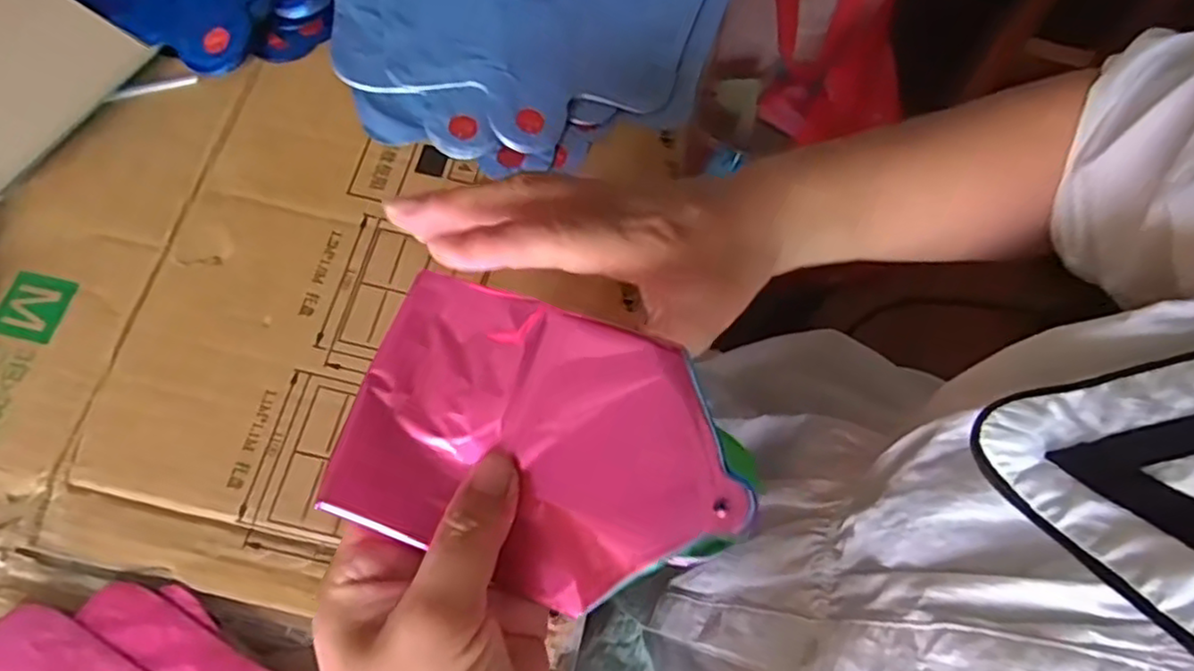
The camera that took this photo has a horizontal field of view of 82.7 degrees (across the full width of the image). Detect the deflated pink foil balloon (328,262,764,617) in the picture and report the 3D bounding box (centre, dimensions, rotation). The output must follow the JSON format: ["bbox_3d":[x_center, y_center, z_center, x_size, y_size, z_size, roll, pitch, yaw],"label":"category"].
[{"bbox_3d":[-0.020,0.030,0.208,0.122,0.044,0.084,21,71,7],"label":"deflated pink foil balloon"}]

